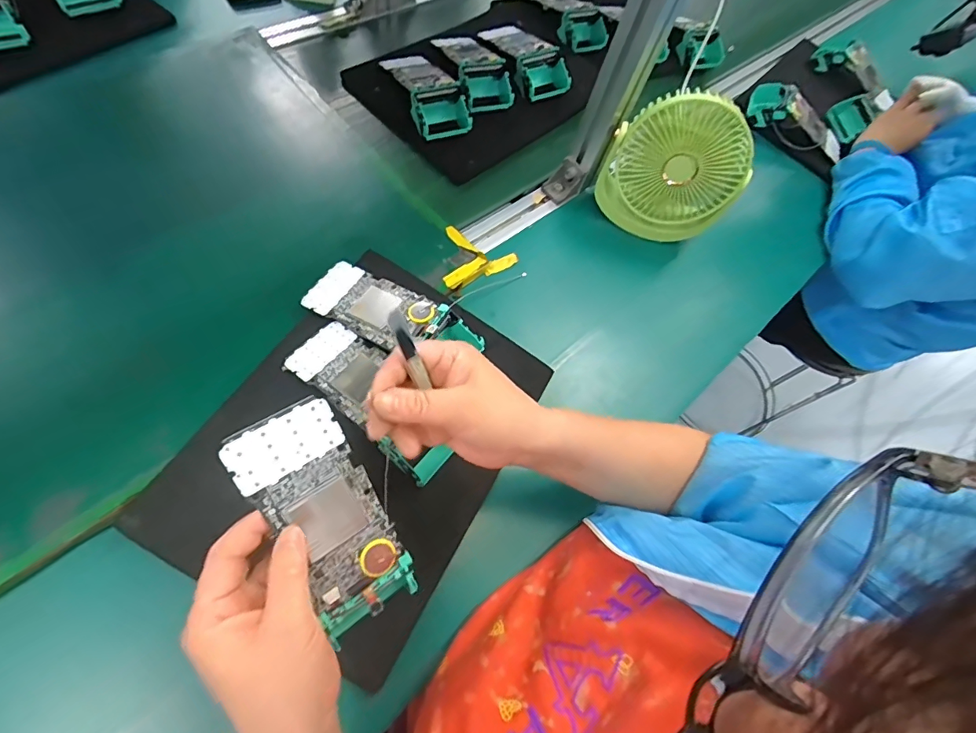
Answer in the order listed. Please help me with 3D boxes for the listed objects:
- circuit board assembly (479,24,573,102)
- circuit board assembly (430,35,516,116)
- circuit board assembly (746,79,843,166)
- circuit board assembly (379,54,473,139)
[{"bbox_3d":[0.054,-0.473,0.697,0.073,0.046,0.172,-21,63,-13],"label":"circuit board assembly"},{"bbox_3d":[-0.021,-0.435,0.668,0.075,0.053,0.176,-15,62,-10],"label":"circuit board assembly"},{"bbox_3d":[0.489,-0.377,0.721,0.162,0.050,0.072,28,62,-8],"label":"circuit board assembly"},{"bbox_3d":[-0.091,-0.387,0.636,0.073,0.051,0.173,-24,64,-14],"label":"circuit board assembly"}]

